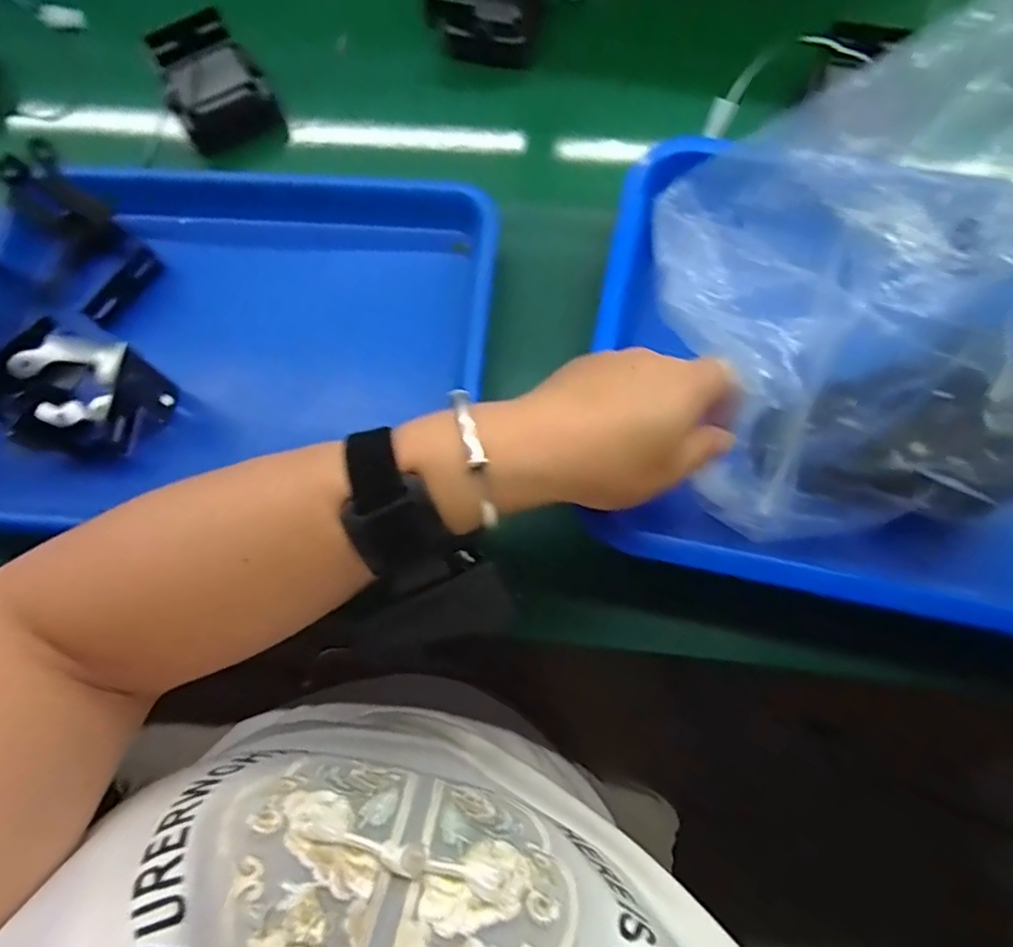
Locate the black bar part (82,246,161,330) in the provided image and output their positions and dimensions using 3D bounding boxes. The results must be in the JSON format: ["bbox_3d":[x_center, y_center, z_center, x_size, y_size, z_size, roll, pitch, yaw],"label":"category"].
[{"bbox_3d":[-0.247,-0.120,0.387,0.008,0.020,0.056,31,77,10],"label":"black bar part"}]

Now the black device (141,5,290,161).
[{"bbox_3d":[-0.213,-0.287,0.444,0.074,0.044,0.093,-21,74,-4],"label":"black device"}]

